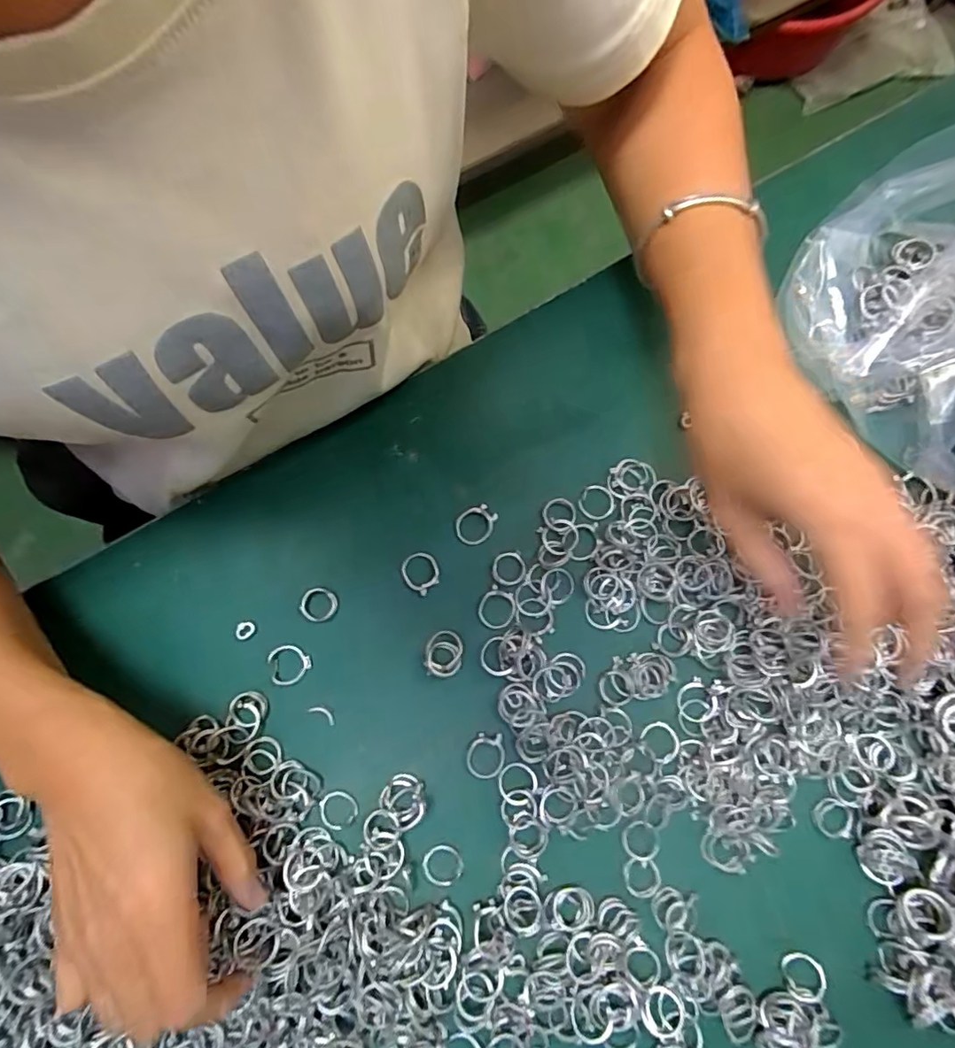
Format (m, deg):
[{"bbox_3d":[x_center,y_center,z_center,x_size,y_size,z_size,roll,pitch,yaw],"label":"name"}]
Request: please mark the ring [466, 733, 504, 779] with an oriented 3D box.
[{"bbox_3d":[0.005,0.131,0.314,0.021,0.004,0.024,0,79,1],"label":"ring"}]

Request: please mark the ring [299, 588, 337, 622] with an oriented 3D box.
[{"bbox_3d":[-0.093,0.047,0.327,0.020,0.004,0.019,0,79,1],"label":"ring"}]

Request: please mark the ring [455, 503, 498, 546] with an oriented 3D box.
[{"bbox_3d":[-0.001,0.000,0.338,0.022,0.004,0.026,43,83,8],"label":"ring"}]

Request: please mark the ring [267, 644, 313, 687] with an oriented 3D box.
[{"bbox_3d":[-0.109,0.081,0.321,0.023,0.004,0.022,-14,79,-2],"label":"ring"}]

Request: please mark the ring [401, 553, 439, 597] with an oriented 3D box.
[{"bbox_3d":[-0.034,0.028,0.333,0.024,0.004,0.022,0,79,1],"label":"ring"}]

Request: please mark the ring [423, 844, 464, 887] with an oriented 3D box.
[{"bbox_3d":[-0.019,0.187,0.304,0.022,0.004,0.021,0,79,1],"label":"ring"}]

